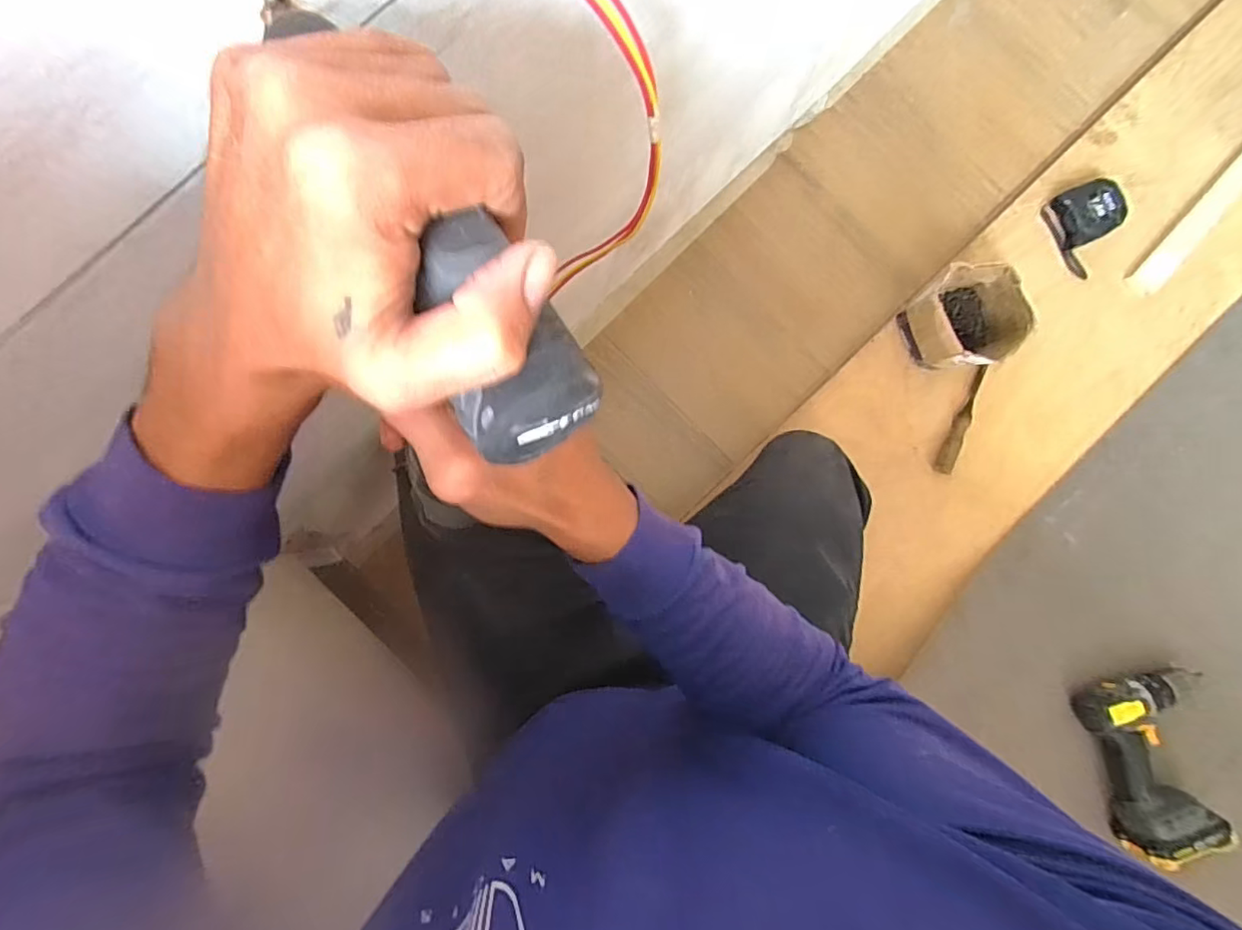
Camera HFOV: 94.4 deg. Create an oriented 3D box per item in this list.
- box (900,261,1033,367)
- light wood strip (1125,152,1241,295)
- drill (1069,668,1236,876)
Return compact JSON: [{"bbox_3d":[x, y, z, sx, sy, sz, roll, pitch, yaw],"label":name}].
[{"bbox_3d":[0.465,-0.198,0.795,0.126,0.106,0.127,-12,86,-3],"label":"box"},{"bbox_3d":[0.957,-0.470,0.853,0.044,0.015,0.581,43,86,1],"label":"light wood strip"},{"bbox_3d":[0.728,0.398,0.771,0.157,0.069,0.230,-12,86,-3],"label":"drill"}]

